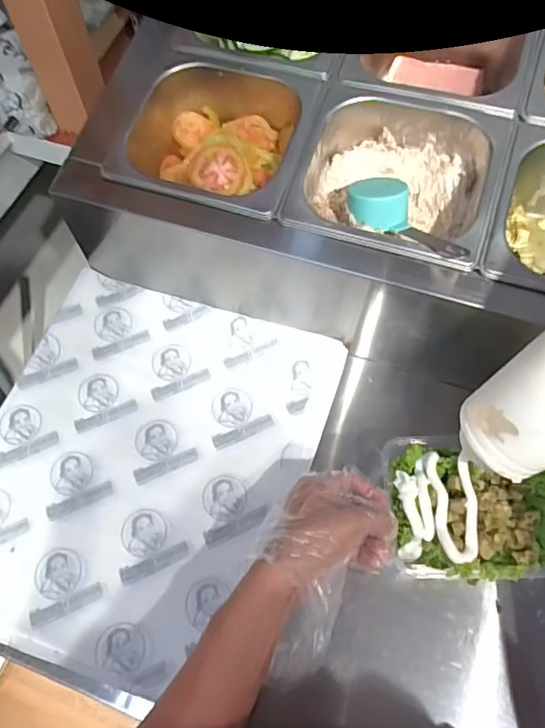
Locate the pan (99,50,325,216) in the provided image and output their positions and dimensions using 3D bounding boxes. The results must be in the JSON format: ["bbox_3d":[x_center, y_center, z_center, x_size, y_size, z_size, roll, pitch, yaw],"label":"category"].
[{"bbox_3d":[-0.054,-0.218,0.528,0.187,0.085,0.171,18,66,11],"label":"pan"}]

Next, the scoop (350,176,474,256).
[{"bbox_3d":[0.119,-0.126,0.466,0.117,0.030,0.046,34,70,17],"label":"scoop"}]

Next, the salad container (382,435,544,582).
[{"bbox_3d":[0.184,0.120,0.453,0.161,0.050,0.120,-5,64,0],"label":"salad container"}]

